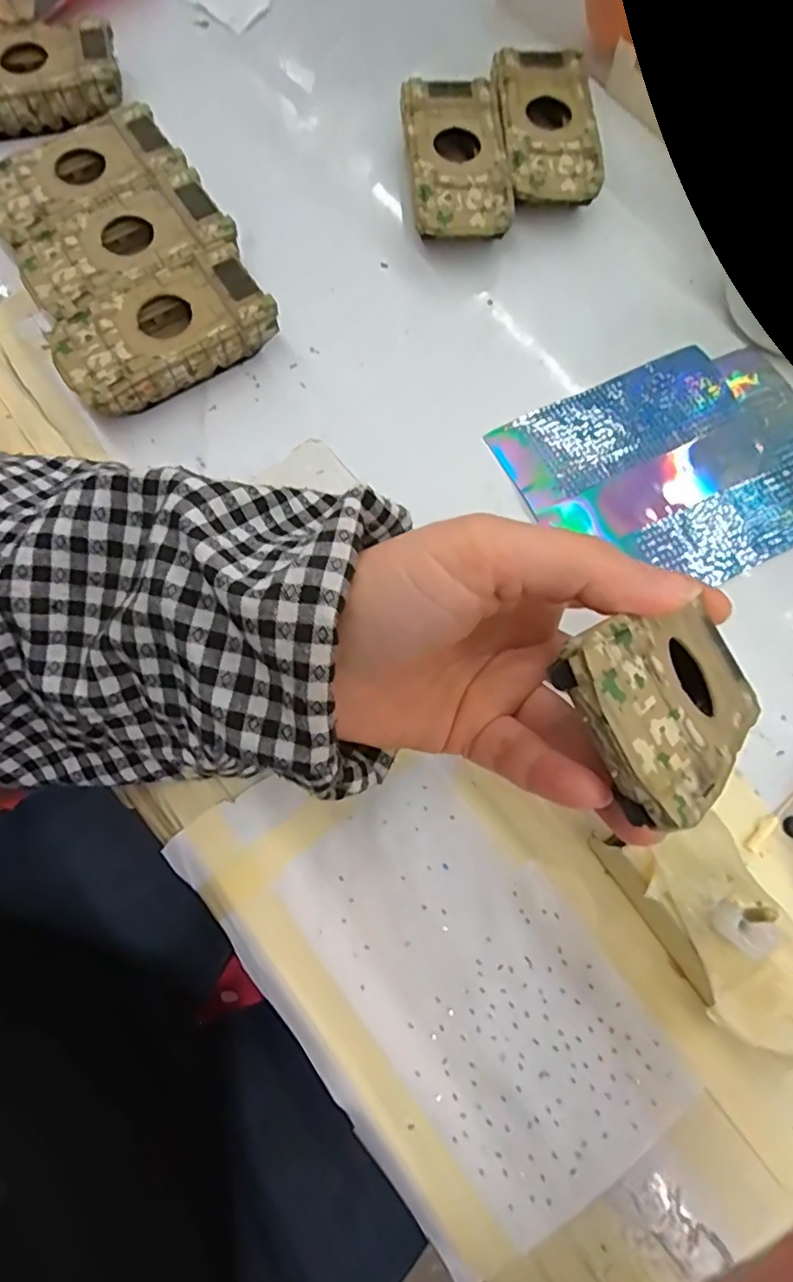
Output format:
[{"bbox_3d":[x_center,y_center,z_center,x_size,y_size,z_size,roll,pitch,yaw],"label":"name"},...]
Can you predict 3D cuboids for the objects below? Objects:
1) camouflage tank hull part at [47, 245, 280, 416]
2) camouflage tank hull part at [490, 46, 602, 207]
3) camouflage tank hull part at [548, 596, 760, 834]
[{"bbox_3d":[-0.108,-0.142,0.282,0.095,0.026,0.048,-31,77,-10],"label":"camouflage tank hull part"},{"bbox_3d":[0.080,-0.272,0.326,0.051,0.027,0.092,-4,74,-3],"label":"camouflage tank hull part"},{"bbox_3d":[0.078,0.015,0.161,0.096,0.009,0.046,-10,70,-45],"label":"camouflage tank hull part"}]

